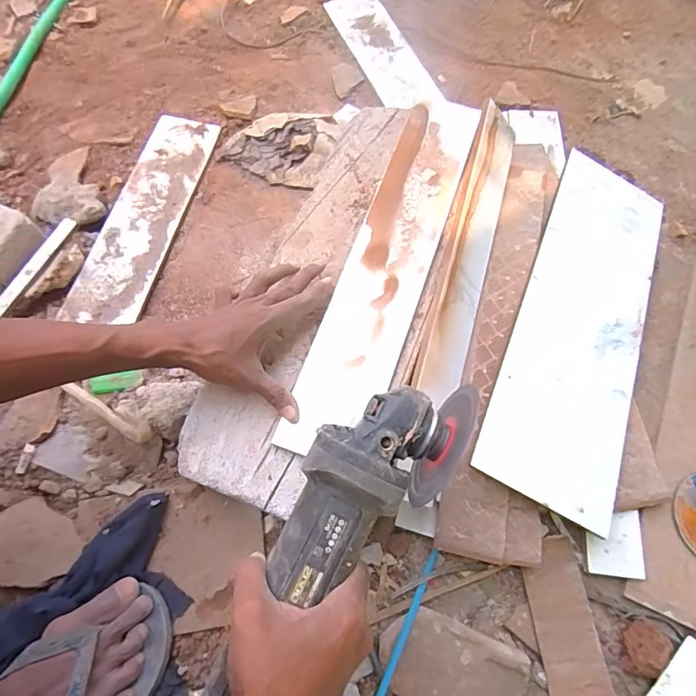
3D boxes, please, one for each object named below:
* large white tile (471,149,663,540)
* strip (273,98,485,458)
[{"bbox_3d":[0.291,-0.045,0.558,0.156,0.007,0.484,28,65,-3],"label":"large white tile"},{"bbox_3d":[0.053,-0.104,0.524,0.092,0.010,0.470,20,71,7],"label":"strip"}]

